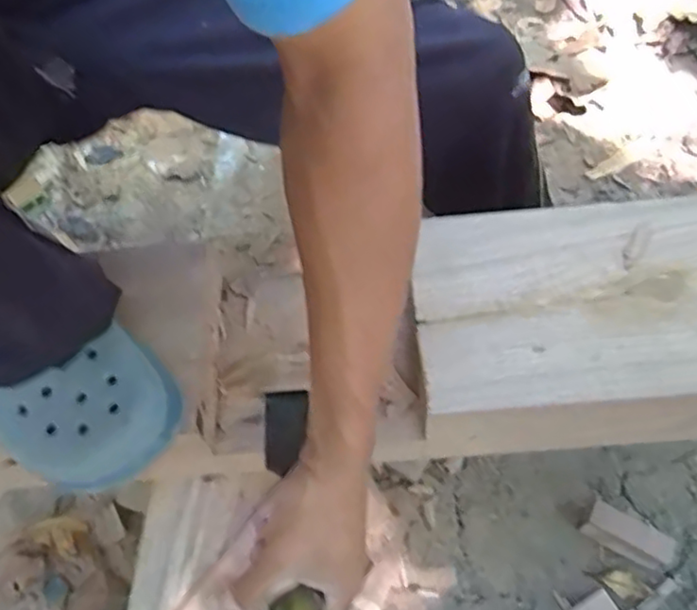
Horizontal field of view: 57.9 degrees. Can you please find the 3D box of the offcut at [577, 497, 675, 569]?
[{"bbox_3d":[0.347,0.288,0.788,0.101,0.059,0.037,29,70,15],"label":"offcut"}]

